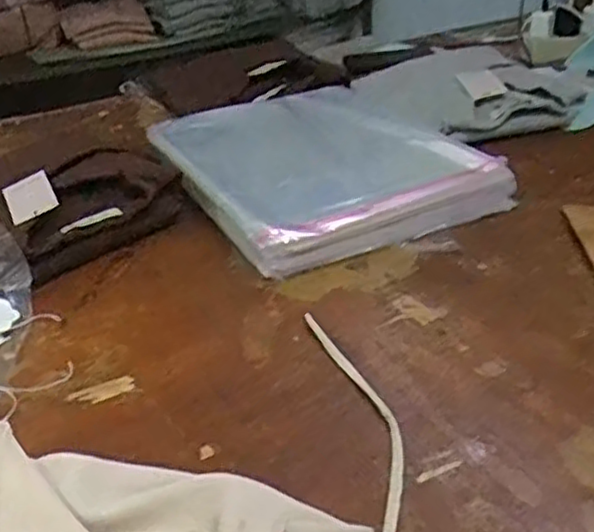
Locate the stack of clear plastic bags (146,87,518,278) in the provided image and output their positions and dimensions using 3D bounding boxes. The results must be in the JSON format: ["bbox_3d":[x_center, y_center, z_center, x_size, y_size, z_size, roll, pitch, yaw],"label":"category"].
[{"bbox_3d":[0.022,-0.140,0.887,0.317,0.063,0.420,-18,34,-22],"label":"stack of clear plastic bags"}]

